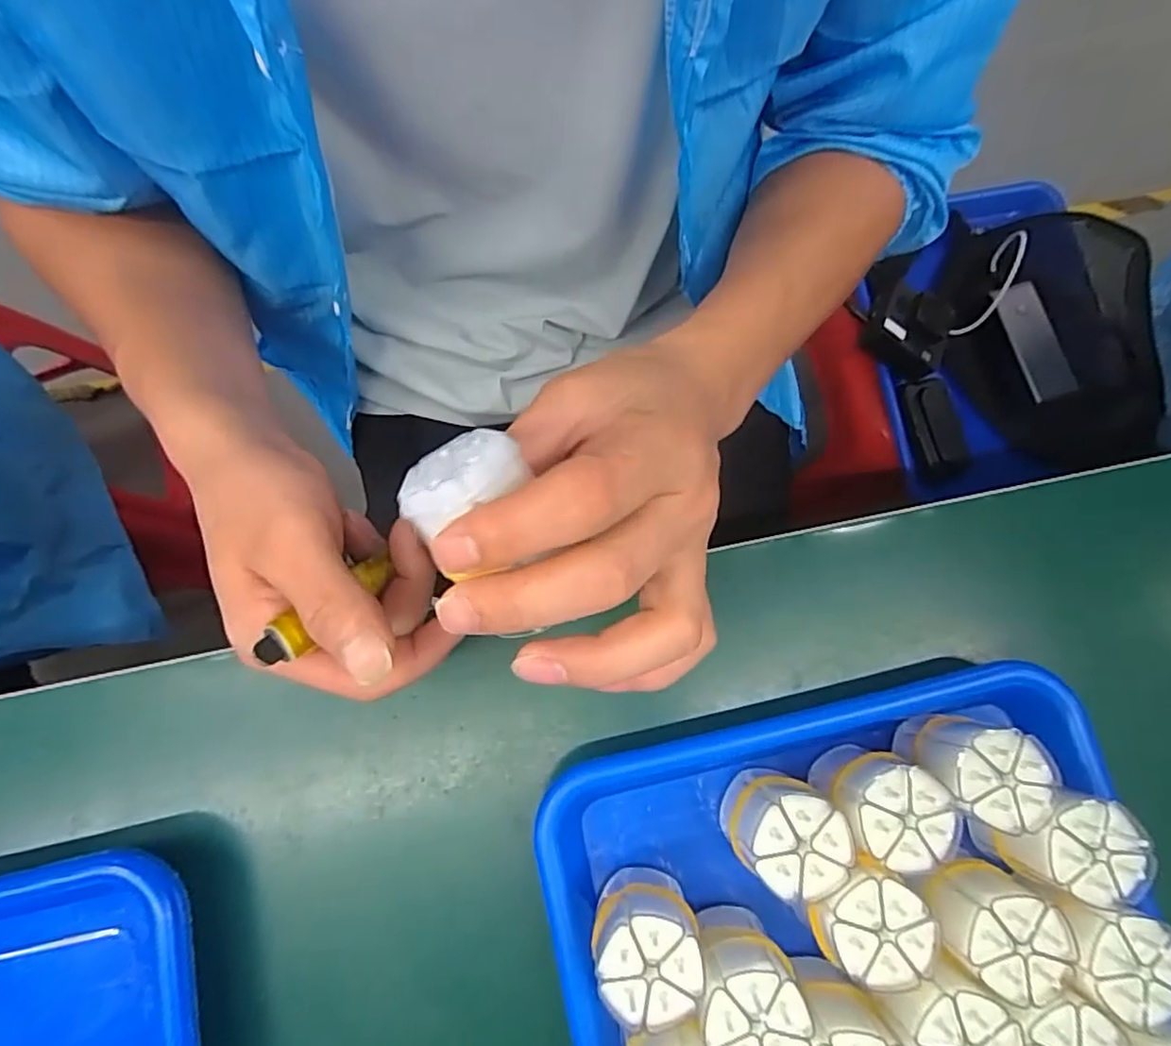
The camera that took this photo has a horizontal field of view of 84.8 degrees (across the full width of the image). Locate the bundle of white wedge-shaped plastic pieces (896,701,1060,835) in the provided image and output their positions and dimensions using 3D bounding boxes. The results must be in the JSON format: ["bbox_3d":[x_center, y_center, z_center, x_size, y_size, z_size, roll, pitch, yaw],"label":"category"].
[{"bbox_3d":[0.161,0.100,0.270,0.040,0.052,0.040,0,79,-1],"label":"bundle of white wedge-shaped plastic pieces"}]

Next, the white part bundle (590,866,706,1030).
[{"bbox_3d":[0.022,0.165,0.260,0.038,0.063,0.038,2,79,-1],"label":"white part bundle"}]

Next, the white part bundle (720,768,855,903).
[{"bbox_3d":[0.081,0.127,0.268,0.038,0.064,0.039,0,79,-1],"label":"white part bundle"}]

